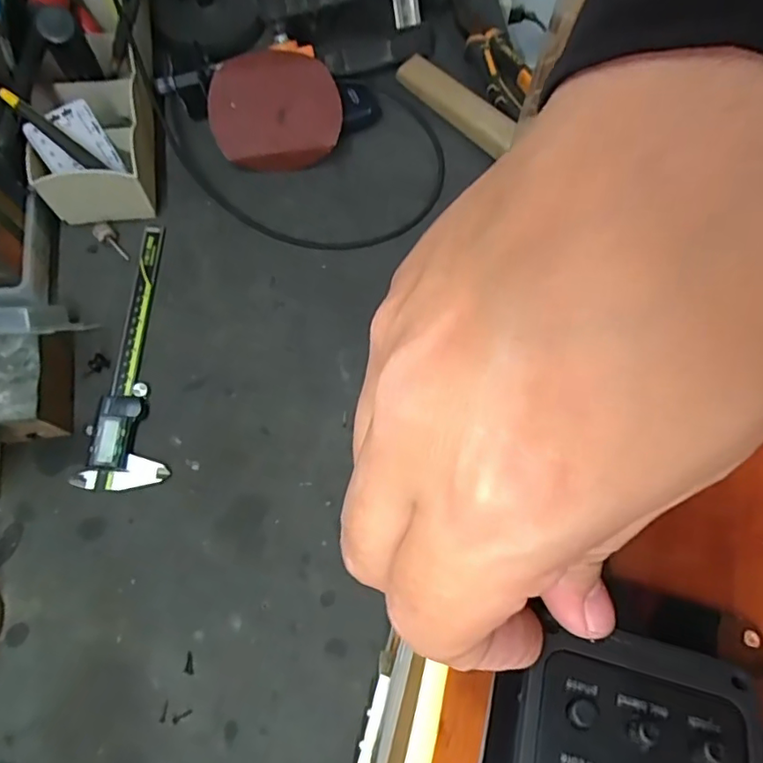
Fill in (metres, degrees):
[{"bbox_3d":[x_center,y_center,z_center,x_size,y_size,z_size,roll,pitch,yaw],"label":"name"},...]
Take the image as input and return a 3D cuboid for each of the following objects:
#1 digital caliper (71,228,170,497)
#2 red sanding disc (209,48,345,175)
[{"bbox_3d":[-0.201,-0.028,0.466,0.061,0.013,0.229,0,71,-3],"label":"digital caliper"},{"bbox_3d":[-0.094,-0.242,0.509,0.113,0.021,0.097,-16,101,-11],"label":"red sanding disc"}]

